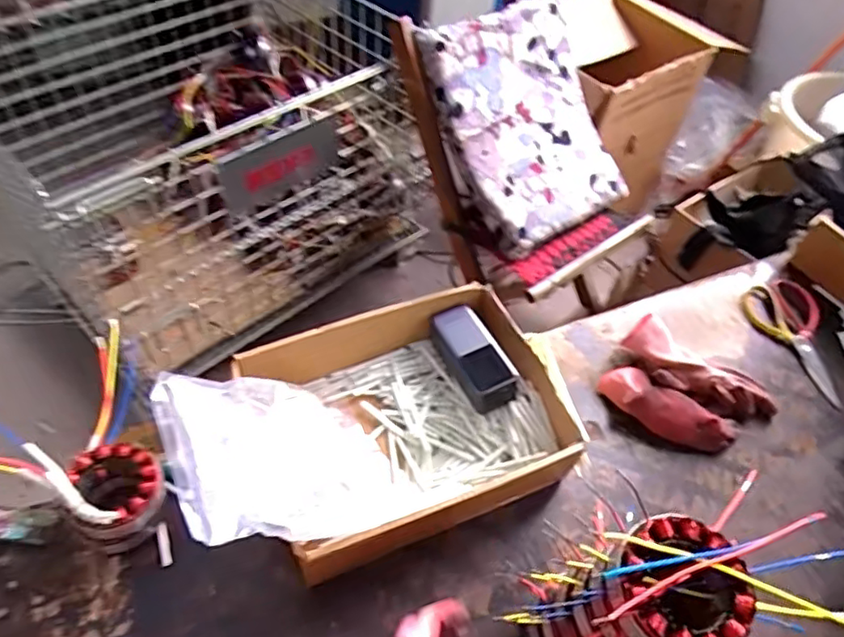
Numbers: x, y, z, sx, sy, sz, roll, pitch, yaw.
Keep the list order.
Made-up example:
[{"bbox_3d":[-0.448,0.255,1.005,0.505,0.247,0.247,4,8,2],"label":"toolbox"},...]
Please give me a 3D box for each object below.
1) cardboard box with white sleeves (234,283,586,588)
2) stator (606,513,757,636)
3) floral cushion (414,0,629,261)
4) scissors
[{"bbox_3d":[-0.016,0.109,0.688,0.353,0.104,0.244,-17,54,-17],"label":"cardboard box with white sleeves"},{"bbox_3d":[0.166,0.174,0.403,0.087,0.044,0.082,2,50,-2],"label":"stator"},{"bbox_3d":[0.217,-0.392,1.260,0.352,0.066,0.453,-27,101,-22],"label":"floral cushion"},{"bbox_3d":[0.527,0.031,0.867,0.099,0.008,0.190,-15,61,-5],"label":"scissors"}]

